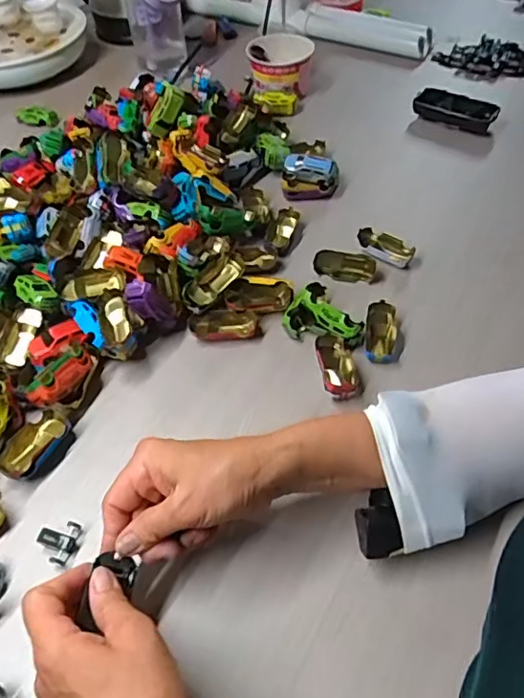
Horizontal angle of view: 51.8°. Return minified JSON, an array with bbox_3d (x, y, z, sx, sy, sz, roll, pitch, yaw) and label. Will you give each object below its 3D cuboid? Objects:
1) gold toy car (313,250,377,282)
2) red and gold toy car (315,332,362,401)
[{"bbox_3d":[0.087,-0.088,0.566,0.063,0.022,0.020,6,52,8],"label":"gold toy car"},{"bbox_3d":[0.069,0.016,0.487,0.036,0.021,0.066,-7,51,-2],"label":"red and gold toy car"}]

